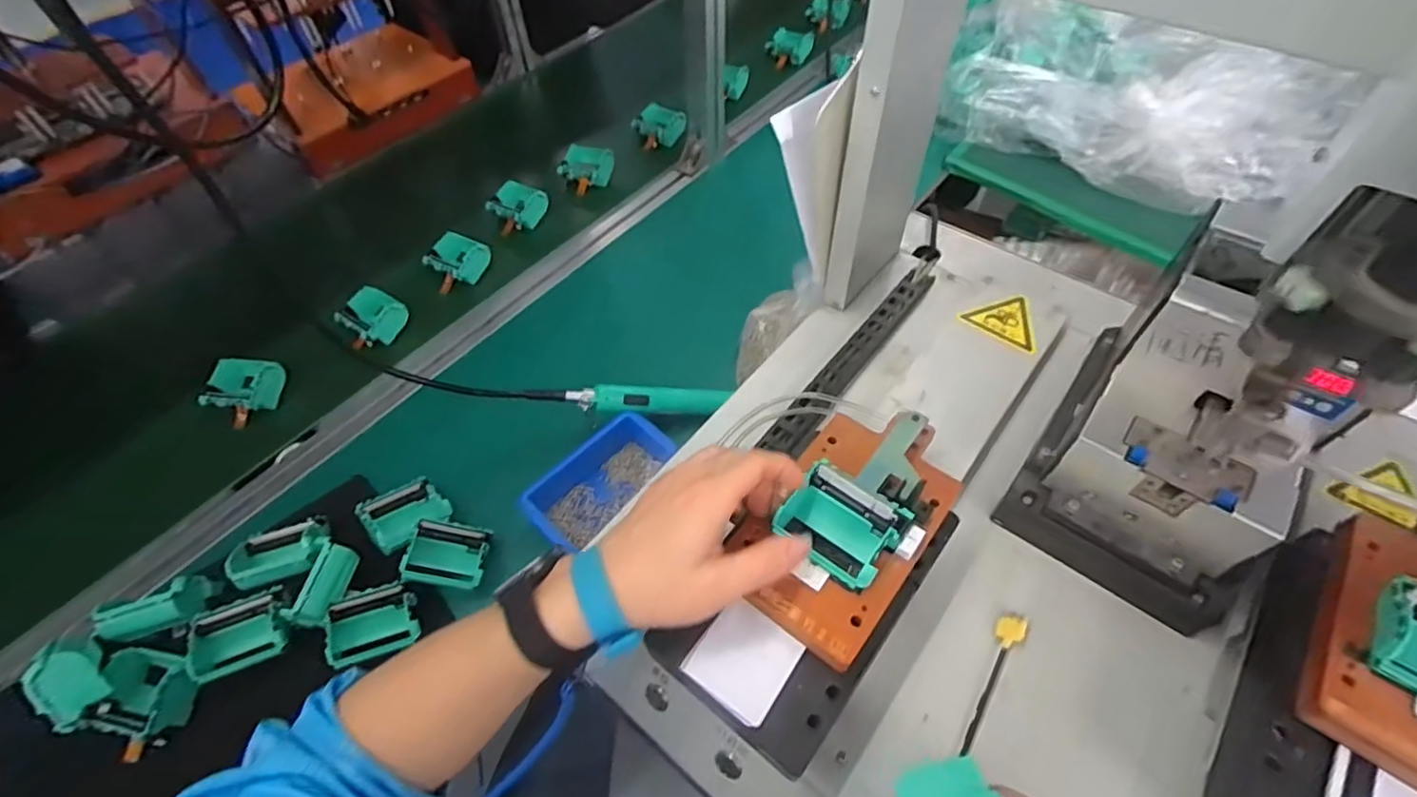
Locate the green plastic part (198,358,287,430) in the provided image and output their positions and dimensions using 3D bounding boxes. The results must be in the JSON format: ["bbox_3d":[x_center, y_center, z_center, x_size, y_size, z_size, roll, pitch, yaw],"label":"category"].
[{"bbox_3d":[-0.538,-0.009,0.714,0.072,0.031,0.082,1,54,3],"label":"green plastic part"}]

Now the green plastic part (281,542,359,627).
[{"bbox_3d":[-0.336,0.164,0.538,0.025,0.031,0.067,15,56,12],"label":"green plastic part"}]

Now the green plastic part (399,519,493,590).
[{"bbox_3d":[-0.243,0.144,0.574,0.071,0.028,0.057,25,58,-35],"label":"green plastic part"}]

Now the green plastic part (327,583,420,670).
[{"bbox_3d":[-0.292,0.195,0.538,0.064,0.031,0.054,-20,56,-12],"label":"green plastic part"}]

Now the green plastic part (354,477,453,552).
[{"bbox_3d":[-0.299,0.112,0.598,0.061,0.039,0.069,42,29,20],"label":"green plastic part"}]

